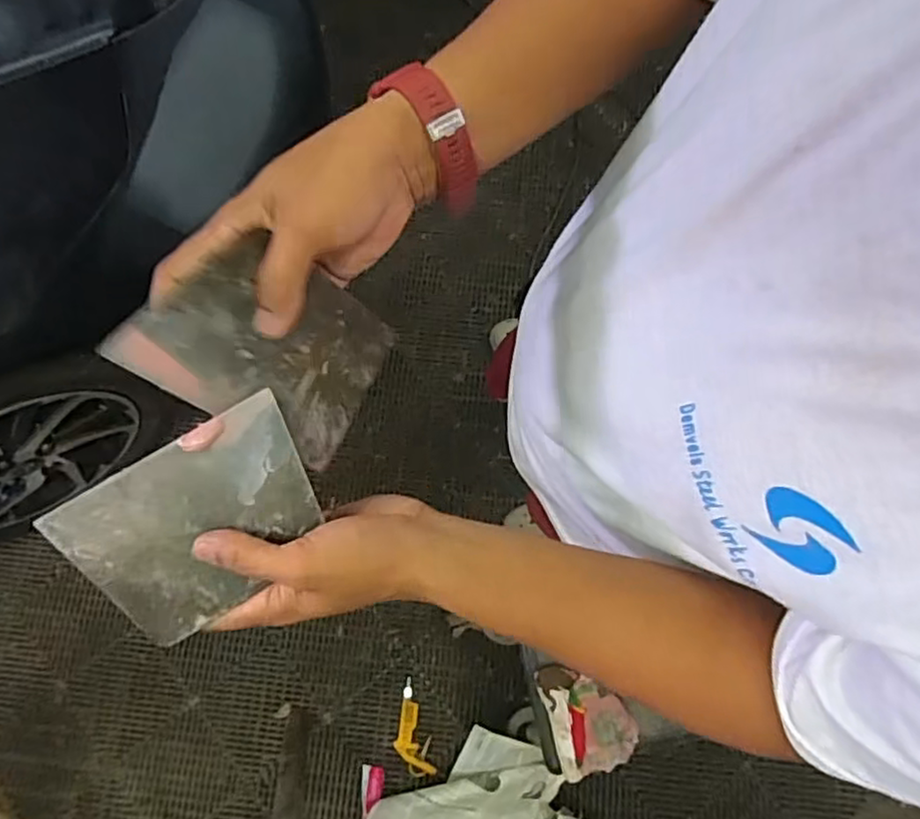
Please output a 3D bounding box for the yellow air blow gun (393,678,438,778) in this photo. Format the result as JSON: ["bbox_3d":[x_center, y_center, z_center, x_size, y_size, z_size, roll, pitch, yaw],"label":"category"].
[{"bbox_3d":[-0.103,0.667,1.398,0.071,0.020,0.185,-13,60,-2],"label":"yellow air blow gun"}]

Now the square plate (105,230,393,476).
[{"bbox_3d":[-0.104,-0.034,0.376,0.097,0.139,0.008,-53,41,0],"label":"square plate"}]

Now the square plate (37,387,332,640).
[{"bbox_3d":[-0.147,0.066,0.380,0.138,0.008,0.096,-32,99,-3],"label":"square plate"}]

